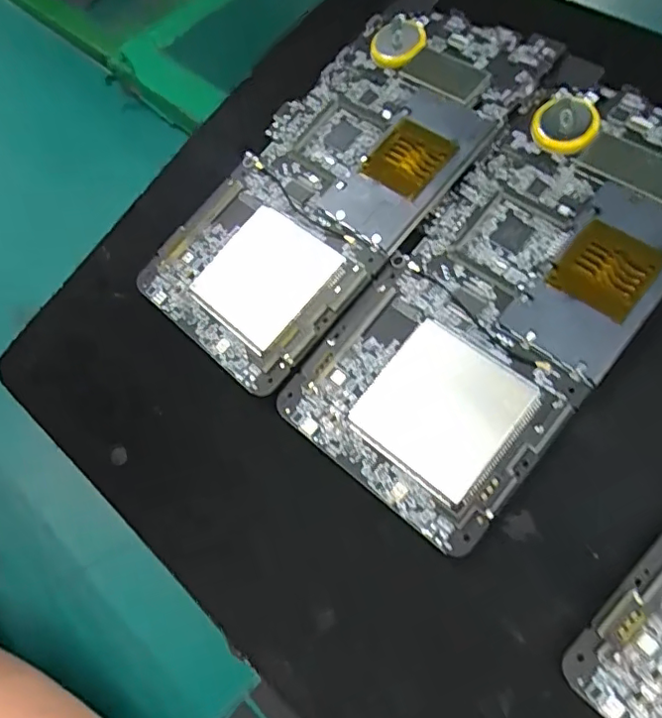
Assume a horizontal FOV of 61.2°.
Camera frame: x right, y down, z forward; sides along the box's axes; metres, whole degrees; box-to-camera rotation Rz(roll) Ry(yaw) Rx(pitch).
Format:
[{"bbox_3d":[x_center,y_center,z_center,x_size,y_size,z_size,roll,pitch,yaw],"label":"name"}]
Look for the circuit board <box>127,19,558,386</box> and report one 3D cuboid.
[{"bbox_3d":[0.003,-0.063,0.193,0.070,0.007,0.148,42,88,21],"label":"circuit board"}]

